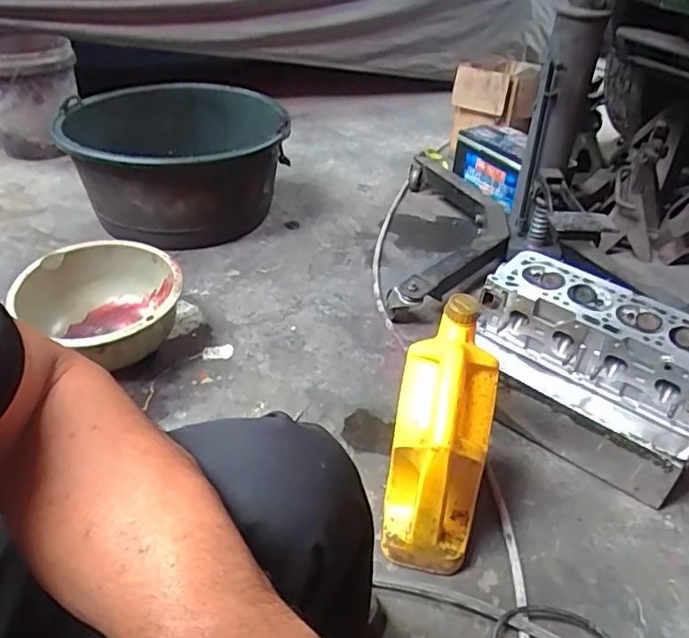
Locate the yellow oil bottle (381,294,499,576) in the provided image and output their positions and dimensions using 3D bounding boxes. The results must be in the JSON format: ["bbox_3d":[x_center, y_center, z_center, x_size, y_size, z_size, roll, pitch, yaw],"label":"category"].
[{"bbox_3d":[0.132,0.169,0.816,0.121,0.304,0.236,9,39,10],"label":"yellow oil bottle"}]

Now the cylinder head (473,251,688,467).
[{"bbox_3d":[0.422,0.054,0.968,0.401,0.148,0.194,27,43,28],"label":"cylinder head"}]

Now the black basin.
[{"bbox_3d":[-0.440,-0.443,1.594,0.558,0.248,0.555,-2,37,-7],"label":"black basin"}]

